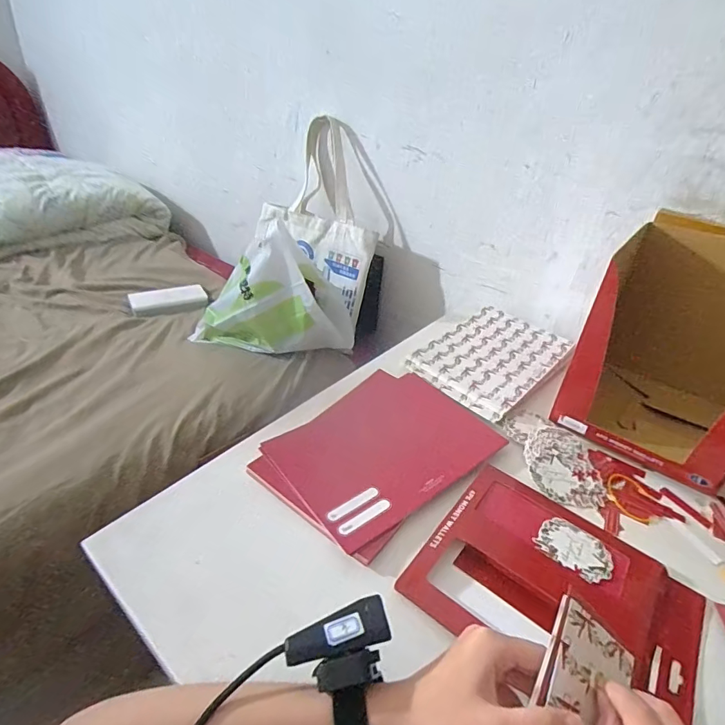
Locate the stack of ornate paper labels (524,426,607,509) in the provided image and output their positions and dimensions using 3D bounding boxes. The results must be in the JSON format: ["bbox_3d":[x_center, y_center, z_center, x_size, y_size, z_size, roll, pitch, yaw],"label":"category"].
[{"bbox_3d":[0.249,0.125,0.546,0.085,0.009,0.121,6,37,2],"label":"stack of ornate paper labels"}]

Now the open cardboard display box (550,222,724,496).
[{"bbox_3d":[0.420,-0.028,0.582,0.206,0.216,0.253,28,38,29],"label":"open cardboard display box"}]

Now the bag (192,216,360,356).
[{"bbox_3d":[-0.177,-0.145,0.861,0.316,0.242,0.122,2,33,-8],"label":"bag"}]

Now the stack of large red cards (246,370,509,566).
[{"bbox_3d":[0.027,0.101,0.536,0.202,0.009,0.274,30,43,30],"label":"stack of large red cards"}]

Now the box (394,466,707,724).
[{"bbox_3d":[0.189,0.207,0.413,0.237,0.007,0.190,25,41,25],"label":"box"}]

